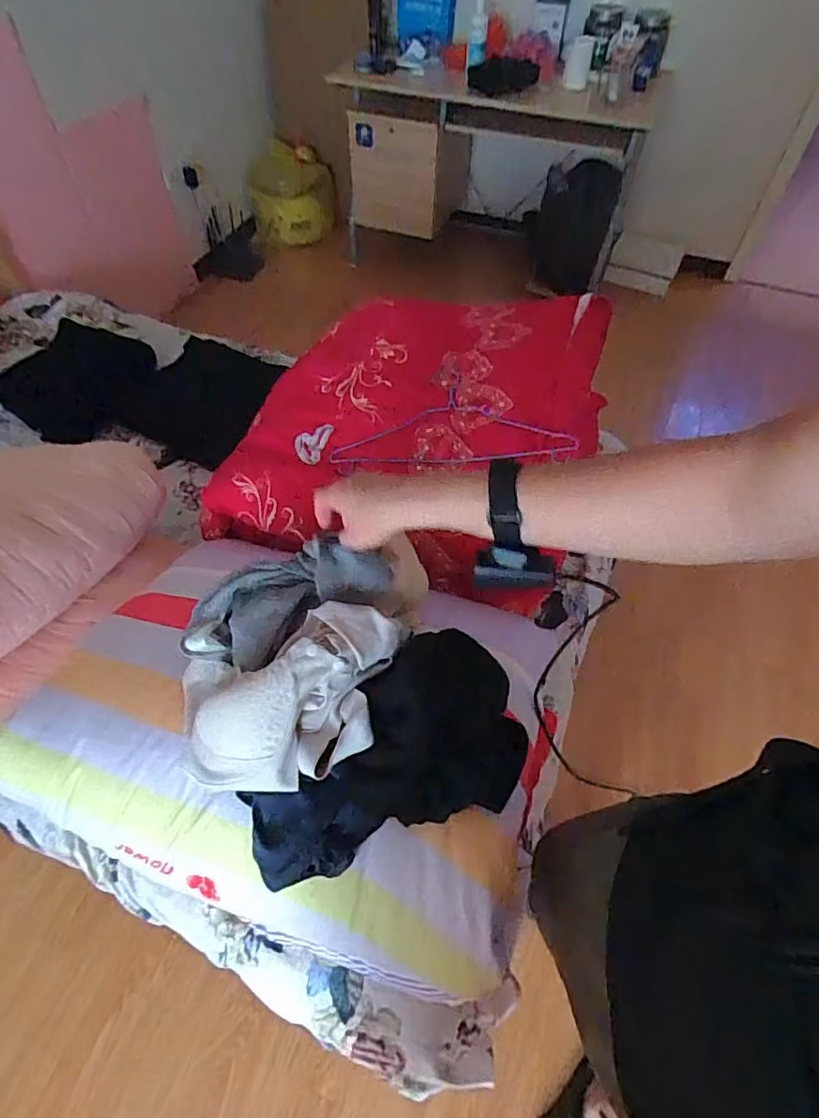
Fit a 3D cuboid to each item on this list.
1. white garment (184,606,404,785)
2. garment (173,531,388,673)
[{"bbox_3d":[-0.131,0.152,0.590,0.252,0.113,0.158,-7,56,-4],"label":"white garment"},{"bbox_3d":[-0.148,0.049,0.645,0.251,0.042,0.130,-23,57,9],"label":"garment"}]

